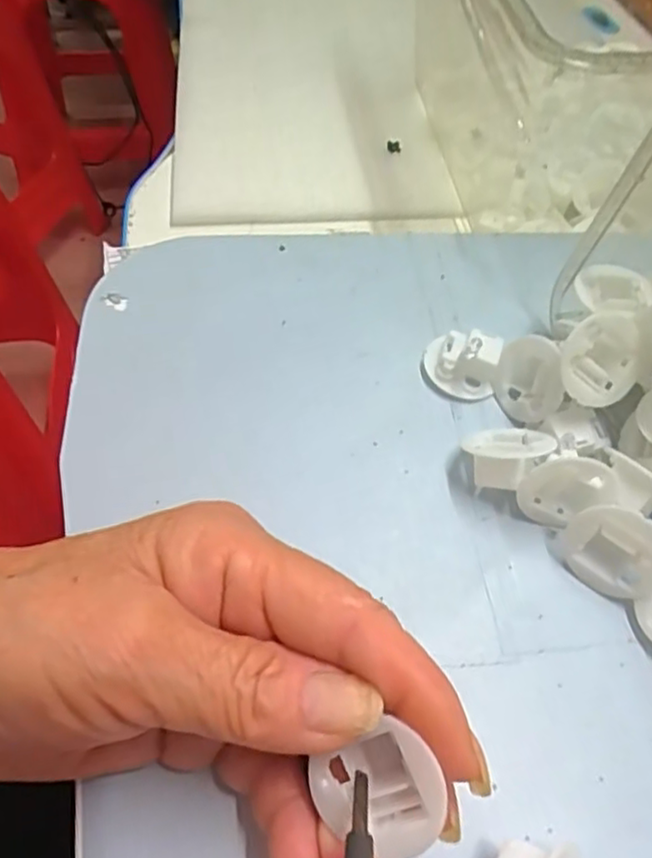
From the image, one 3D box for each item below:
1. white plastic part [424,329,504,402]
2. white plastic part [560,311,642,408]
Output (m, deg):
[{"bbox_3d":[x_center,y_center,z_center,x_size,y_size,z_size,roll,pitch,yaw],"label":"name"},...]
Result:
[{"bbox_3d":[0.055,-0.029,0.265,0.029,0.025,0.022,23,56,10],"label":"white plastic part"},{"bbox_3d":[0.097,-0.026,0.240,0.032,0.032,0.015,-34,24,-11],"label":"white plastic part"}]

